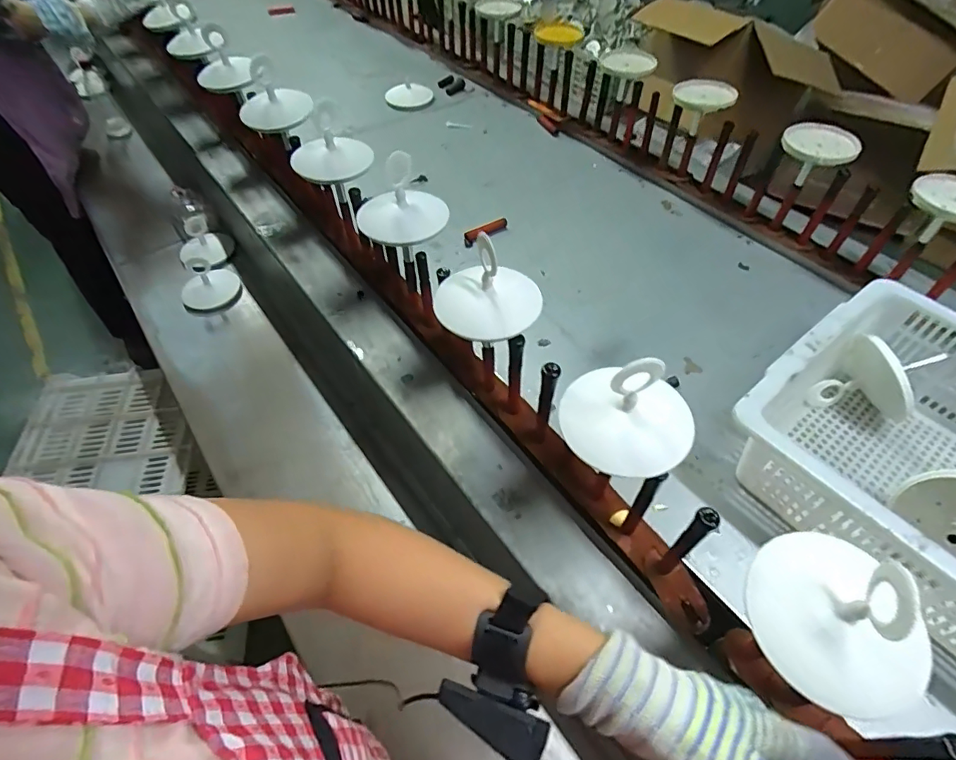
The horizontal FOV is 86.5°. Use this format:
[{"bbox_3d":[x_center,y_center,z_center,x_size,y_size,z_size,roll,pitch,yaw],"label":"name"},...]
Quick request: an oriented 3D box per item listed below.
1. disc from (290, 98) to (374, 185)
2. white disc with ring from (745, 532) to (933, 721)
[{"bbox_3d":[-0.232,-0.364,0.777,0.118,0.070,0.125,-23,54,-15],"label":"disc"},{"bbox_3d":[0.260,0.162,0.356,0.099,0.083,0.122,-12,55,-12],"label":"white disc with ring"}]

